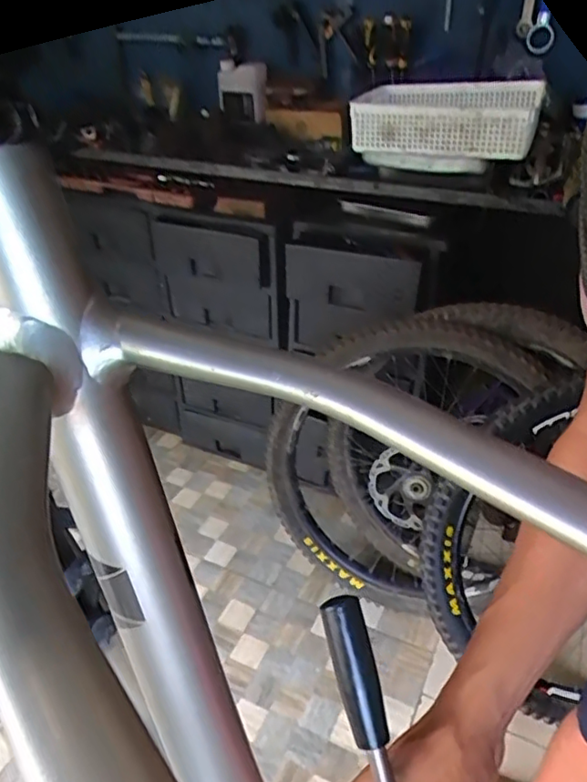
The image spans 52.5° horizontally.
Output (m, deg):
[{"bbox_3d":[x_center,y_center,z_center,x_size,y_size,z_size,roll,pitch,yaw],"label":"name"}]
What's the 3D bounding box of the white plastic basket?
[{"bbox_3d":[0.276,-0.490,1.108,0.297,0.123,0.220,9,34,16],"label":"white plastic basket"}]

